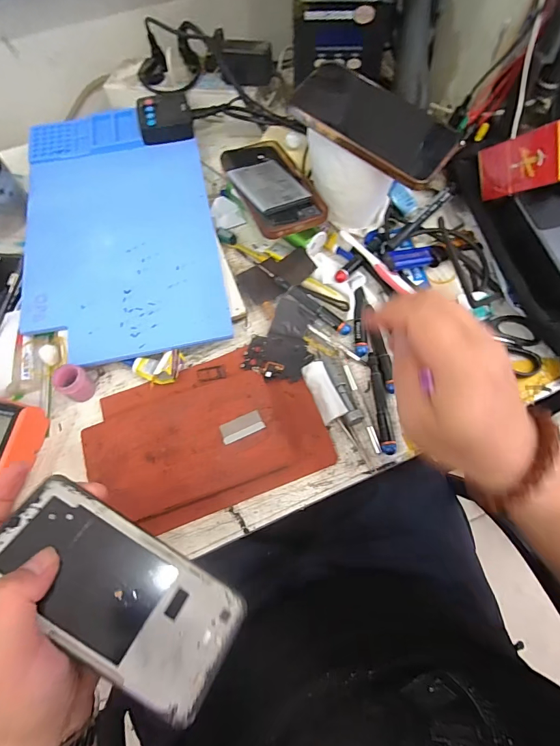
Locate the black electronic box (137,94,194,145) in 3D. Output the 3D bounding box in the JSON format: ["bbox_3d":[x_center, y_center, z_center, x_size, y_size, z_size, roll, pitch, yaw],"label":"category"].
[{"bbox_3d":[-0.154,-0.347,0.516,0.067,0.018,0.073,-10,67,-2],"label":"black electronic box"}]

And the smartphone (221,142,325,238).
[{"bbox_3d":[-0.009,-0.225,0.449,0.086,0.018,0.166,-19,61,-17],"label":"smartphone"}]

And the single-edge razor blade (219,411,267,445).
[{"bbox_3d":[-0.035,0.050,0.351,0.039,0.005,0.018,-21,68,-7],"label":"single-edge razor blade"}]

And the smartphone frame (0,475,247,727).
[{"bbox_3d":[-0.103,0.138,0.243,0.158,0.007,0.073,34,54,2],"label":"smartphone frame"}]

